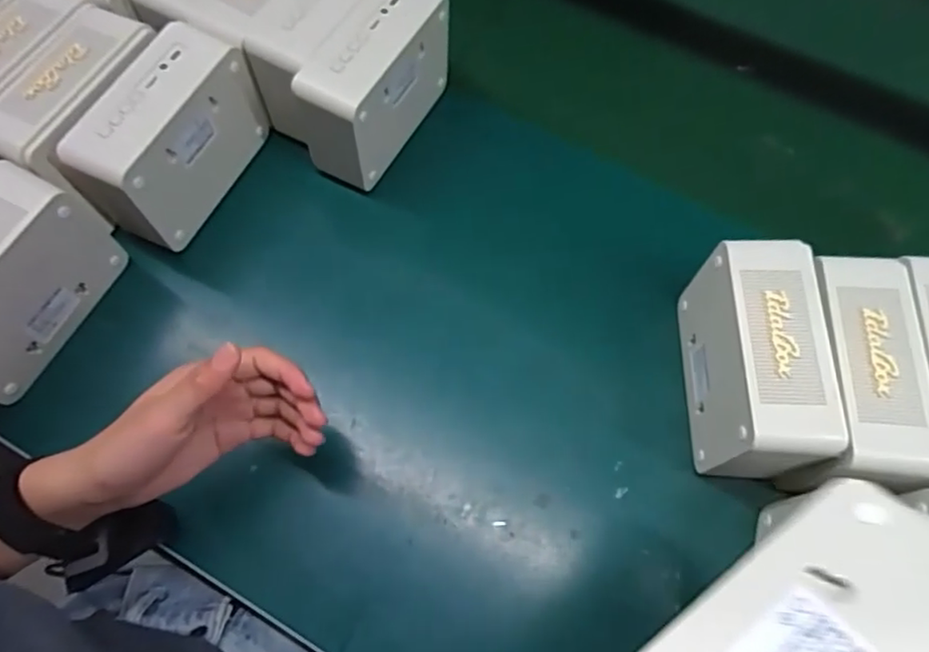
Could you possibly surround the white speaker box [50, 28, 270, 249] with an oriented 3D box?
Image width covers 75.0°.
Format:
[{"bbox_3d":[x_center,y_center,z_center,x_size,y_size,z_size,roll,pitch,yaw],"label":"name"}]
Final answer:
[{"bbox_3d":[-0.225,-0.141,0.464,0.062,0.098,0.147,26,69,9],"label":"white speaker box"}]

